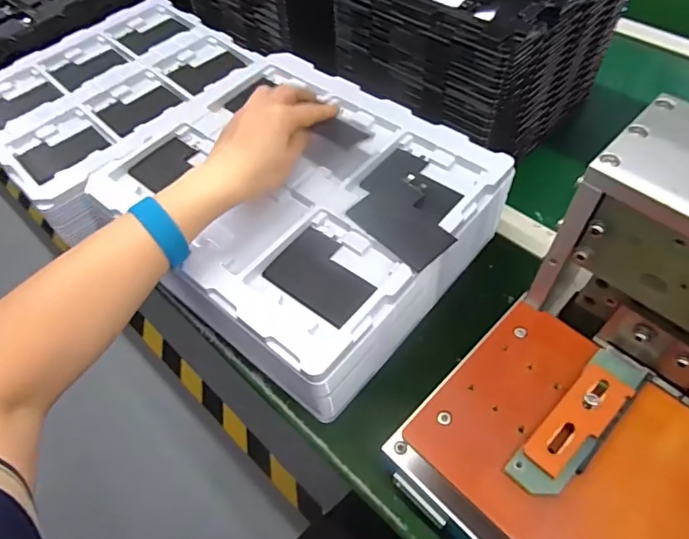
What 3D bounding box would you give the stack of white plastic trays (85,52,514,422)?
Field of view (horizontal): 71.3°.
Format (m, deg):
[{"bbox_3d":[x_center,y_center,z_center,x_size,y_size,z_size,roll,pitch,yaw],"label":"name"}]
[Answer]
[{"bbox_3d":[-0.043,-0.057,0.493,0.314,0.101,0.277,33,65,23],"label":"stack of white plastic trays"}]

